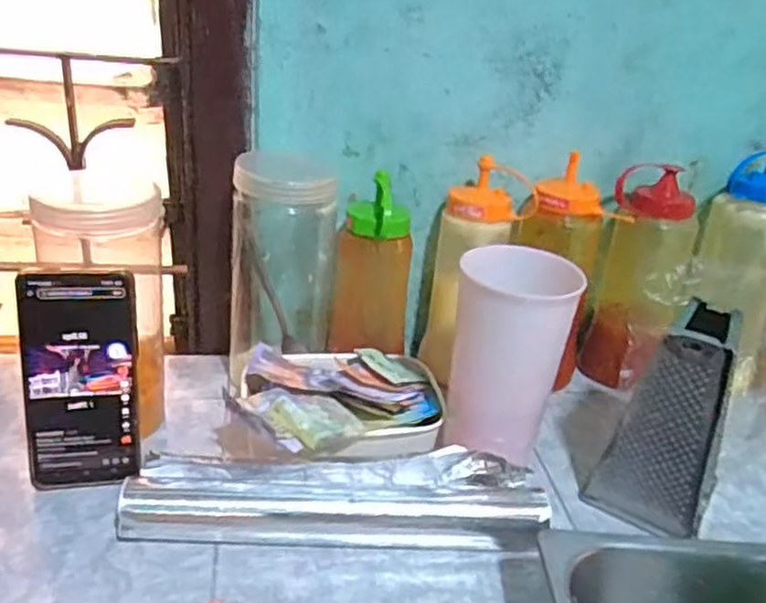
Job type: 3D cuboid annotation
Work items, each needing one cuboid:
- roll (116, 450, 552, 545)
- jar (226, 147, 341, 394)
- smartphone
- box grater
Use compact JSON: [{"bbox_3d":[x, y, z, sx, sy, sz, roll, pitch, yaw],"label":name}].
[{"bbox_3d":[-0.033,0.146,0.517,0.300,0.045,0.068,3,27,-6],"label":"roll"},{"bbox_3d":[-0.093,-0.030,0.651,0.094,0.194,0.087,1,27,-10],"label":"jar"},{"bbox_3d":[-0.220,0.060,0.513,0.077,0.167,0.011,0,16,-15],"label":"smartphone"},{"bbox_3d":[0.231,0.088,0.552,0.086,0.165,0.097,20,30,26],"label":"box grater"}]

